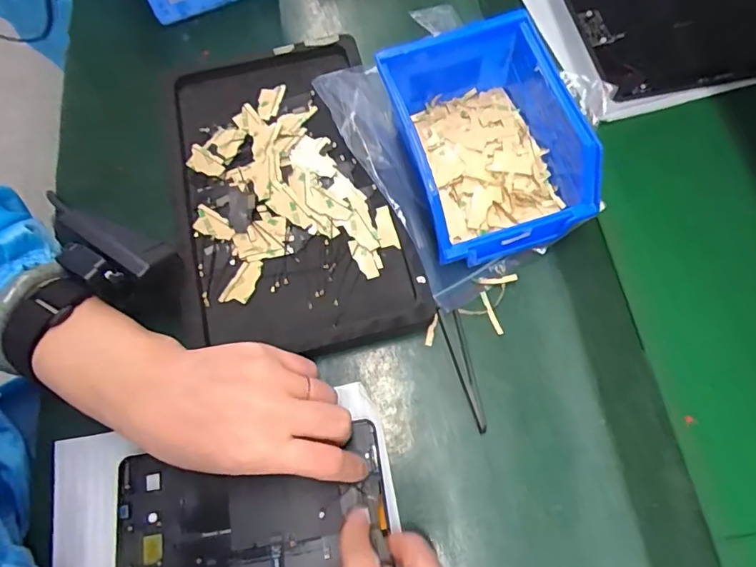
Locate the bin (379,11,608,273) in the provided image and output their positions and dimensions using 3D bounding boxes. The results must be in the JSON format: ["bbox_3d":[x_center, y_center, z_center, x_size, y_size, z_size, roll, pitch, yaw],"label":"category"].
[{"bbox_3d":[0.078,-0.093,0.353,0.132,0.078,0.143,-15,71,-4],"label":"bin"}]

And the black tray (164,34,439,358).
[{"bbox_3d":[-0.070,-0.069,0.374,0.153,0.026,0.258,-14,68,-3],"label":"black tray"}]

